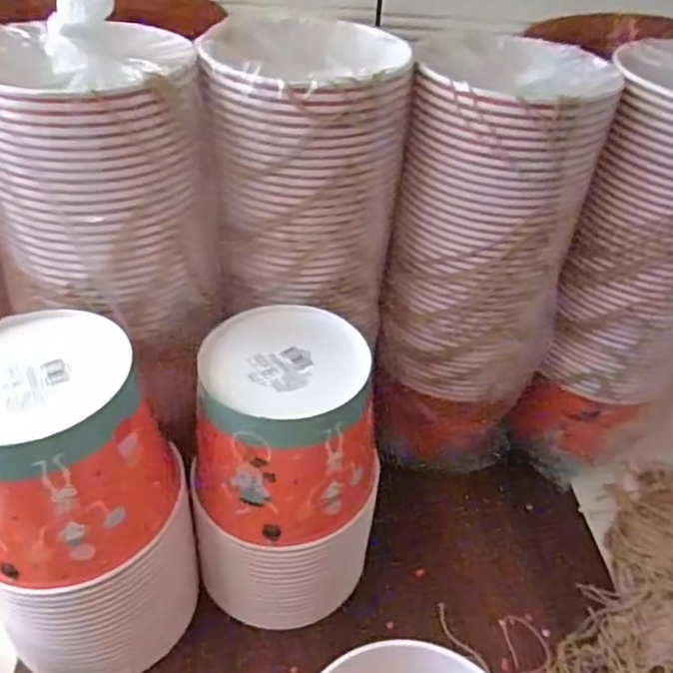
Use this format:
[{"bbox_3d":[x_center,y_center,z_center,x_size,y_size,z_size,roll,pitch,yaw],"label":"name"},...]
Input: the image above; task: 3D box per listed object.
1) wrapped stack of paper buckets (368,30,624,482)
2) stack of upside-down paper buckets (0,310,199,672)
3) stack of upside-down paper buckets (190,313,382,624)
[{"bbox_3d":[0.131,-0.059,0.601,0.159,0.383,0.166,11,42,8],"label":"wrapped stack of paper buckets"},{"bbox_3d":[-0.195,0.134,0.500,0.136,0.280,0.159,-15,45,-21],"label":"stack of upside-down paper buckets"},{"bbox_3d":[-0.041,0.125,0.550,0.145,0.255,0.155,6,41,1],"label":"stack of upside-down paper buckets"}]

